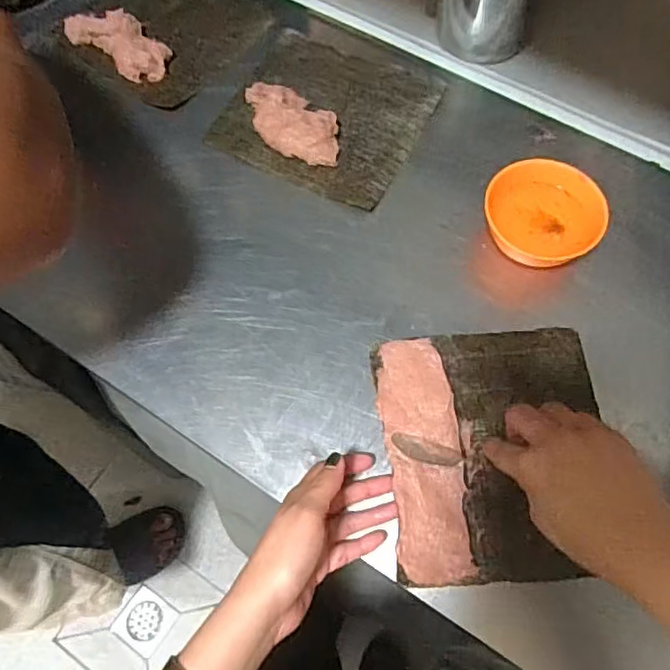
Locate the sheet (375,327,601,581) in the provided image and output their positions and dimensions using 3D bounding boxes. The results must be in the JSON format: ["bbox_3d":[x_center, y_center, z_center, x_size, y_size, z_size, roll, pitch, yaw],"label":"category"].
[{"bbox_3d":[0.131,0.089,0.477,0.179,0.021,0.200,-3,65,-3],"label":"sheet"}]

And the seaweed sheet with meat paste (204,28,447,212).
[{"bbox_3d":[-0.009,-0.239,0.618,0.198,0.027,0.186,25,68,12],"label":"seaweed sheet with meat paste"}]

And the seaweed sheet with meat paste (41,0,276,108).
[{"bbox_3d":[-0.204,-0.369,0.675,0.223,0.025,0.205,33,70,15],"label":"seaweed sheet with meat paste"}]

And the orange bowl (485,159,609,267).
[{"bbox_3d":[0.189,-0.111,0.538,0.104,0.038,0.085,33,70,15],"label":"orange bowl"}]

